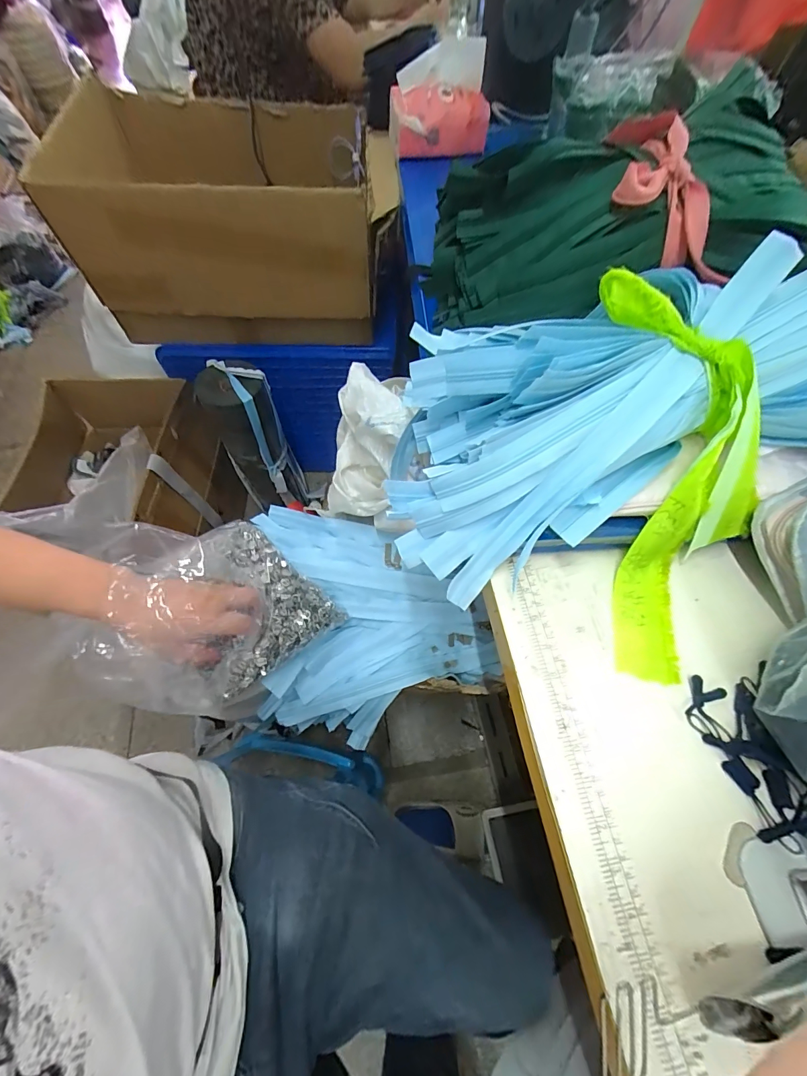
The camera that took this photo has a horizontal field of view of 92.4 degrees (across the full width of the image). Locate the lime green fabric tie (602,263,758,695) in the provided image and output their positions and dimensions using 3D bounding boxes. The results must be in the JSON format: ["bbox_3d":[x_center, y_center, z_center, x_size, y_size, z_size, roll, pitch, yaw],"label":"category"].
[{"bbox_3d":[0.244,-0.044,0.340,0.156,0.058,0.330,-1,101,-2],"label":"lime green fabric tie"}]

